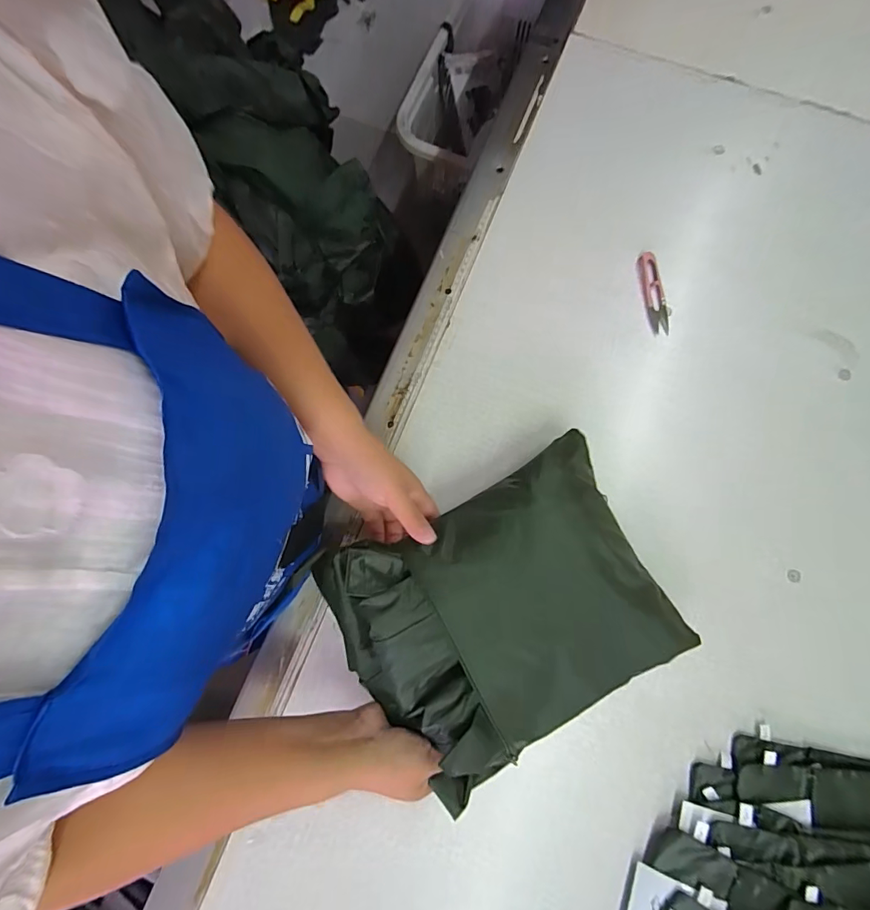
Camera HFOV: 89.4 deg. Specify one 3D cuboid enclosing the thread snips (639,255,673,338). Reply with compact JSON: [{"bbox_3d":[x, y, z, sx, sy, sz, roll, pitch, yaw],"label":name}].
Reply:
[{"bbox_3d":[0.268,-0.196,0.536,0.025,0.014,0.103,-6,78,-1],"label":"thread snips"}]

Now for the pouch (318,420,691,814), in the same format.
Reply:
[{"bbox_3d":[0.068,0.145,0.402,0.289,0.067,0.235,-27,79,-5],"label":"pouch"}]

